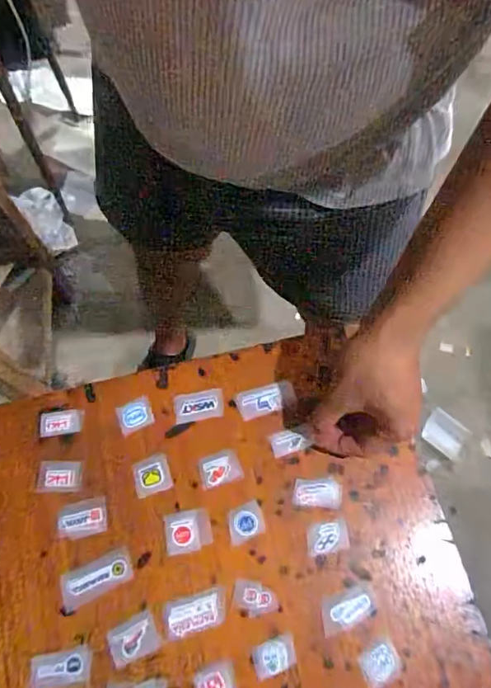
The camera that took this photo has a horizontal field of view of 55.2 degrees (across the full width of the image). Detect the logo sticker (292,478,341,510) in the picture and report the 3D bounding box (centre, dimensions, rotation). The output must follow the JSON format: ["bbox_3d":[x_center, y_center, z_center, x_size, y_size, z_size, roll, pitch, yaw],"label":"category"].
[{"bbox_3d":[0.065,0.136,0.427,0.043,0.004,0.024,6,69,1],"label":"logo sticker"}]

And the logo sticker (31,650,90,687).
[{"bbox_3d":[-0.148,0.260,0.376,0.045,0.004,0.024,-5,64,-8],"label":"logo sticker"}]

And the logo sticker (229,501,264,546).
[{"bbox_3d":[-0.001,0.158,0.417,0.032,0.004,0.028,-21,71,-9],"label":"logo sticker"}]

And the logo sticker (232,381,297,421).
[{"bbox_3d":[0.019,0.054,0.456,0.057,0.004,0.025,-17,72,-2],"label":"logo sticker"}]

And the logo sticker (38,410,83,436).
[{"bbox_3d":[-0.175,0.074,0.442,0.039,0.004,0.022,-6,69,-4],"label":"logo sticker"}]

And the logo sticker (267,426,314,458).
[{"bbox_3d":[0.040,0.092,0.440,0.033,0.005,0.021,-14,70,-7],"label":"logo sticker"}]

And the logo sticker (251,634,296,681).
[{"bbox_3d":[0.024,0.255,0.383,0.037,0.004,0.022,-21,71,-9],"label":"logo sticker"}]

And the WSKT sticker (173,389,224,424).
[{"bbox_3d":[-0.045,0.059,0.451,0.046,0.004,0.028,-9,70,-5],"label":"WSKT sticker"}]

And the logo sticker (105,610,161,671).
[{"bbox_3d":[-0.093,0.241,0.384,0.039,0.004,0.028,-25,72,-10],"label":"logo sticker"}]

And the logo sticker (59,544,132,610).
[{"bbox_3d":[-0.128,0.199,0.401,0.060,0.004,0.029,-25,72,-11],"label":"logo sticker"}]

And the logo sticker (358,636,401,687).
[{"bbox_3d":[0.110,0.262,0.385,0.032,0.004,0.032,-23,79,-3],"label":"logo sticker"}]

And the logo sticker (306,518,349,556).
[{"bbox_3d":[0.072,0.171,0.415,0.037,0.004,0.027,-8,69,-4],"label":"logo sticker"}]

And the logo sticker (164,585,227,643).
[{"bbox_3d":[-0.042,0.224,0.391,0.054,0.004,0.028,-14,70,-7],"label":"logo sticker"}]

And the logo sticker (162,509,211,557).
[{"bbox_3d":[-0.051,0.164,0.413,0.040,0.004,0.034,-9,70,-5],"label":"logo sticker"}]

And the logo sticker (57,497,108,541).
[{"bbox_3d":[-0.145,0.154,0.415,0.041,0.004,0.030,-12,70,-6],"label":"logo sticker"}]

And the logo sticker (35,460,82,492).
[{"bbox_3d":[-0.170,0.119,0.427,0.039,0.004,0.026,-2,65,-5],"label":"logo sticker"}]

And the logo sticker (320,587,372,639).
[{"bbox_3d":[0.086,0.225,0.396,0.046,0.004,0.024,-15,70,-7],"label":"logo sticker"}]

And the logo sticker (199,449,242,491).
[{"bbox_3d":[-0.025,0.115,0.433,0.038,0.004,0.028,-14,70,-7],"label":"logo sticker"}]

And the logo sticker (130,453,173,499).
[{"bbox_3d":[-0.086,0.119,0.428,0.033,0.004,0.032,-17,70,-8],"label":"logo sticker"}]

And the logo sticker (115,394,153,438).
[{"bbox_3d":[-0.106,0.068,0.446,0.032,0.004,0.029,-23,71,-10],"label":"logo sticker"}]

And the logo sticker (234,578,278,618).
[{"bbox_3d":[0.008,0.215,0.397,0.037,0.004,0.025,9,69,2],"label":"logo sticker"}]

